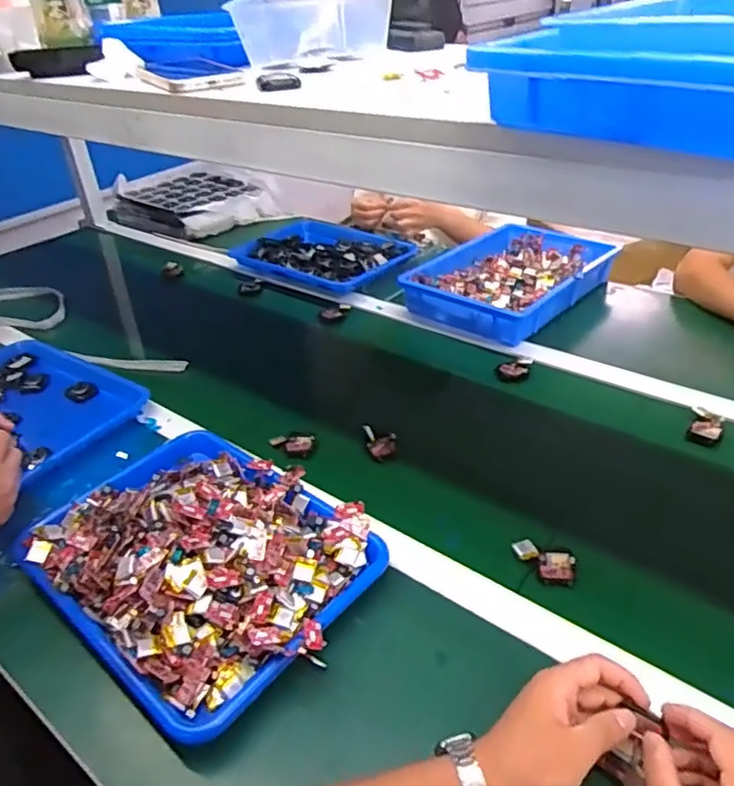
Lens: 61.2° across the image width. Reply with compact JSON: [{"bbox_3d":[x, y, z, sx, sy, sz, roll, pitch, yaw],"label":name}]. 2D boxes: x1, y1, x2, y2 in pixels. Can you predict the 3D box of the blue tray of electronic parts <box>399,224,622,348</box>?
[{"bbox_3d":[0.264,-0.219,1.132,0.276,0.054,0.384,24,44,34],"label":"blue tray of electronic parts"}]

